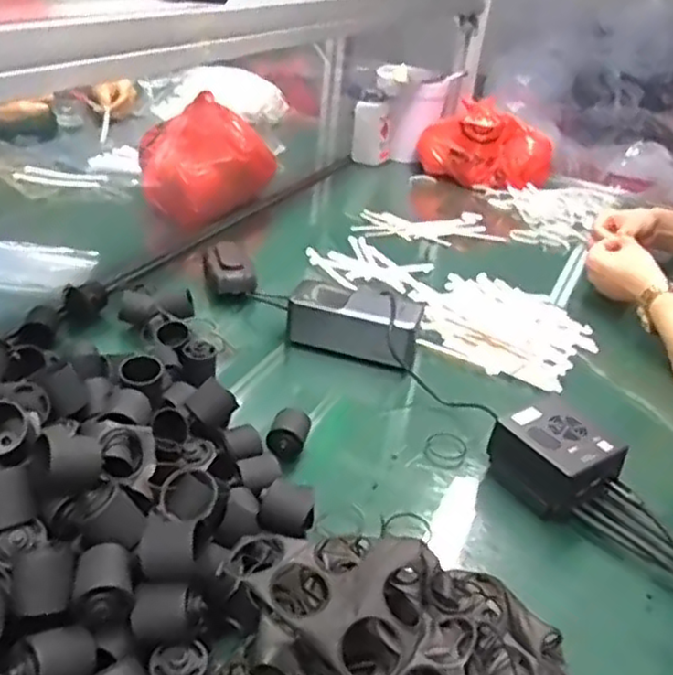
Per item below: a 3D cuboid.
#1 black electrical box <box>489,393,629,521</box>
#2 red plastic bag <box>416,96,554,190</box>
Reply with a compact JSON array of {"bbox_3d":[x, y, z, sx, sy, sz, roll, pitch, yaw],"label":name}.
[{"bbox_3d":[0.169,0.095,0.544,0.068,0.058,0.083,-18,39,-36],"label":"black electrical box"},{"bbox_3d":[0.249,-0.317,1.175,0.219,0.143,0.118,12,31,8],"label":"red plastic bag"}]

